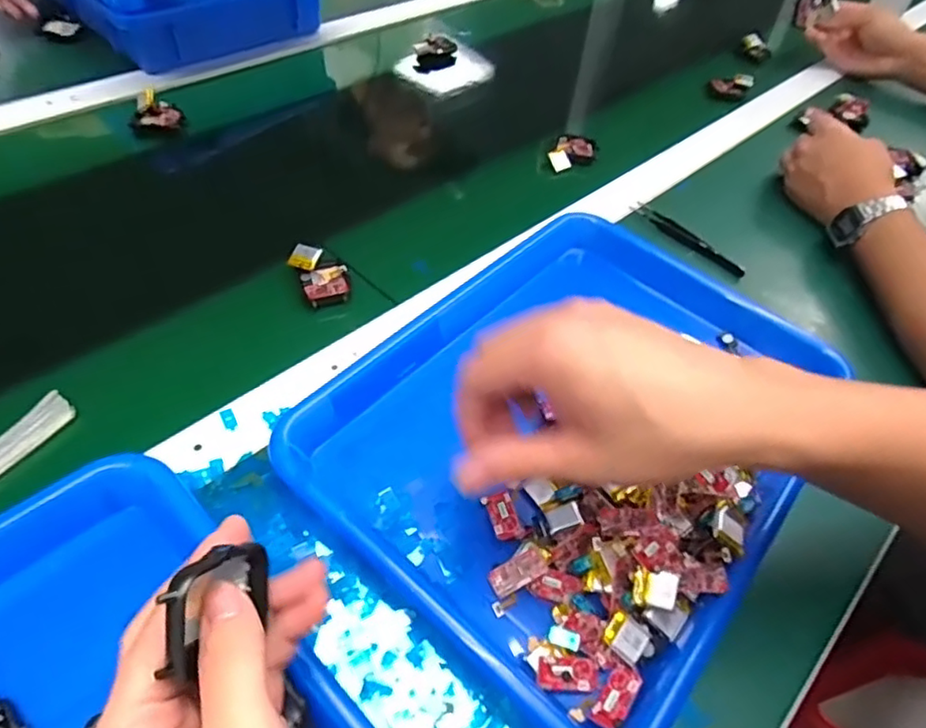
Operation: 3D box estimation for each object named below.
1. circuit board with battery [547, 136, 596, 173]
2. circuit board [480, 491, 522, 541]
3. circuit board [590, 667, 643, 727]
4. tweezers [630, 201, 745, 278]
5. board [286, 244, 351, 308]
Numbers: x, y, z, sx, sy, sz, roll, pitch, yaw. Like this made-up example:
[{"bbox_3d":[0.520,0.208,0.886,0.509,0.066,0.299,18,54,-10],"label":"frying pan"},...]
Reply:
[{"bbox_3d":[0.112,-0.215,0.613,0.041,0.012,0.057,21,53,10],"label":"circuit board with battery"},{"bbox_3d":[0.023,0.086,0.344,0.016,0.006,0.029,-13,54,-16],"label":"circuit board"},{"bbox_3d":[0.073,0.158,0.287,0.016,0.004,0.031,10,40,42],"label":"circuit board"},{"bbox_3d":[0.199,-0.112,0.537,0.013,0.009,0.114,-32,61,-27],"label":"tweezers"},{"bbox_3d":[-0.108,-0.069,0.460,0.036,0.011,0.058,-25,58,-23],"label":"board"}]

